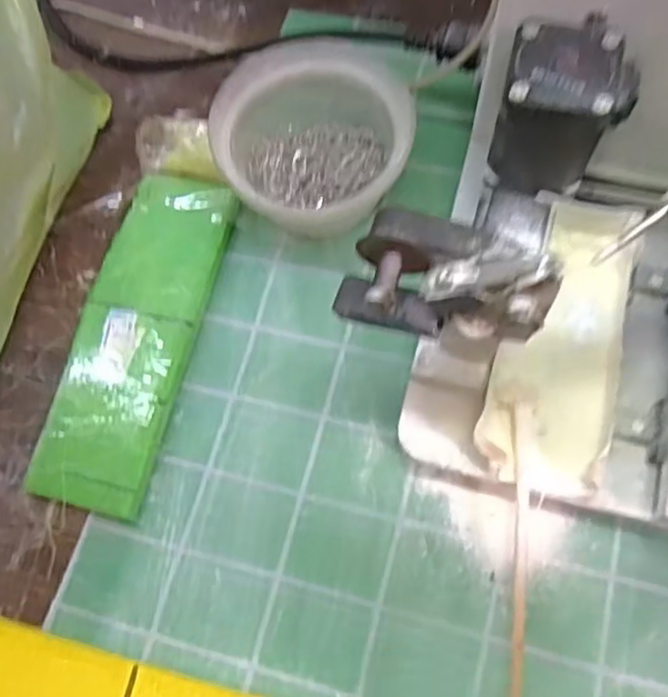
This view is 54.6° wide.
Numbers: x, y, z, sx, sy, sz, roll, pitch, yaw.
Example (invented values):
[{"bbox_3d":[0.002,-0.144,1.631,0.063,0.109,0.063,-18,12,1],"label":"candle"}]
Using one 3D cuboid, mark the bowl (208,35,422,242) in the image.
[{"bbox_3d":[-0.009,-0.104,0.339,0.095,0.053,0.096,-1,69,2],"label":"bowl"}]

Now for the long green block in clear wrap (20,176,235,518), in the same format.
[{"bbox_3d":[-0.101,-0.010,0.331,0.059,0.019,0.177,13,70,7],"label":"long green block in clear wrap"}]

